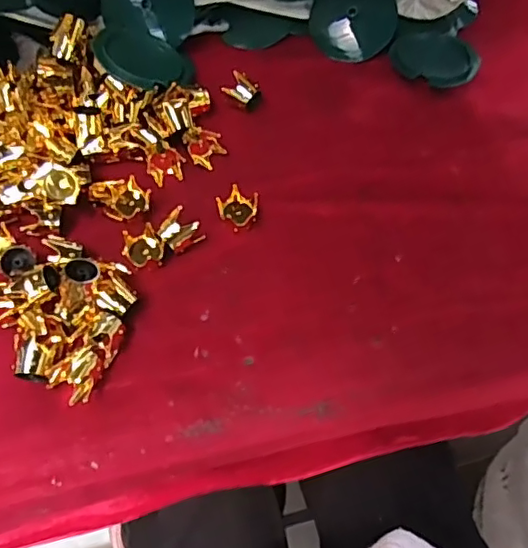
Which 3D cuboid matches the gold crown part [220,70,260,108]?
[{"bbox_3d":[-0.017,-0.149,0.460,0.027,0.024,0.019,25,62,12],"label":"gold crown part"}]

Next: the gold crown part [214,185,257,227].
[{"bbox_3d":[-0.018,-0.047,0.398,0.026,0.019,0.024,1,60,-2],"label":"gold crown part"}]

